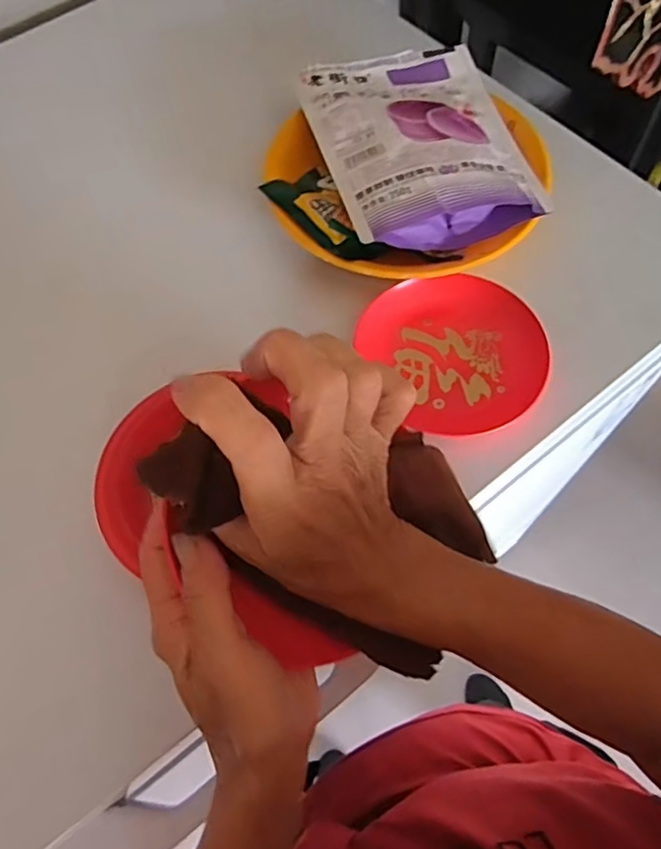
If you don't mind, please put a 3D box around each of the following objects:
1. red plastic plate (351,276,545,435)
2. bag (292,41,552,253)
[{"bbox_3d":[0.094,-0.056,0.470,0.145,0.029,0.131,-9,64,-1],"label":"red plastic plate"},{"bbox_3d":[0.075,-0.255,0.522,0.169,0.038,0.227,-13,64,-4],"label":"bag"}]

